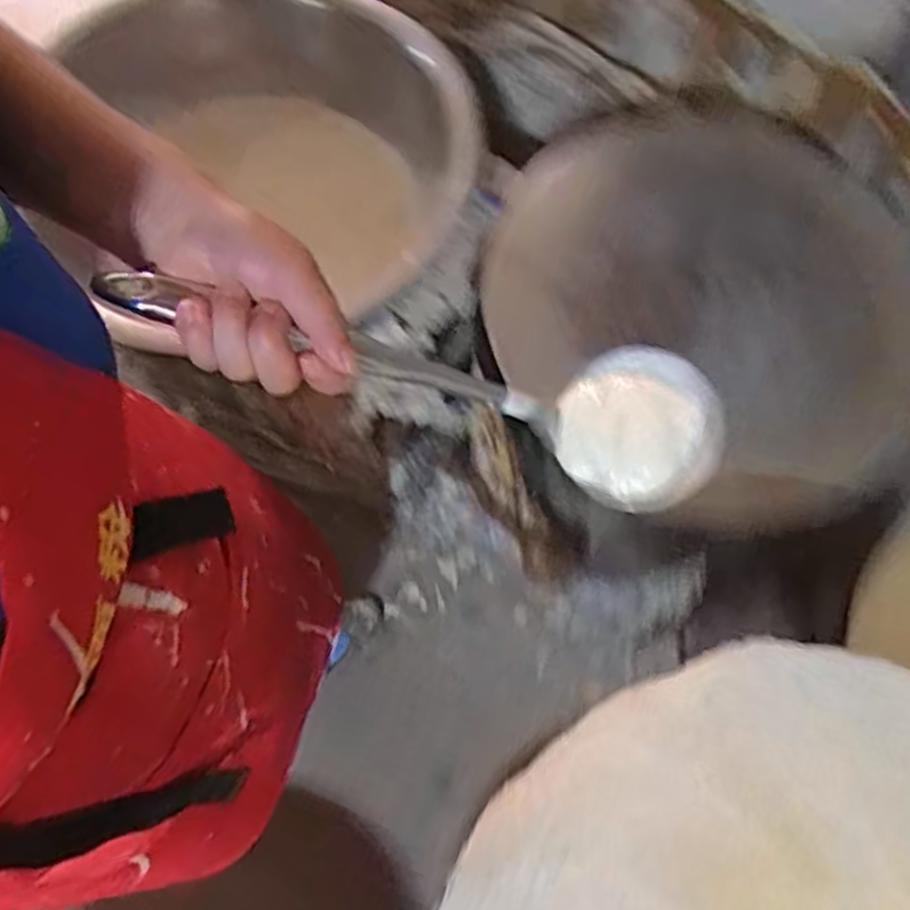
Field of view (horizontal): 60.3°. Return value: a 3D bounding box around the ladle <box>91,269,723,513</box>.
[{"bbox_3d":[-0.010,-0.046,0.433,0.338,0.058,0.093,15,70,-17],"label":"ladle"}]

